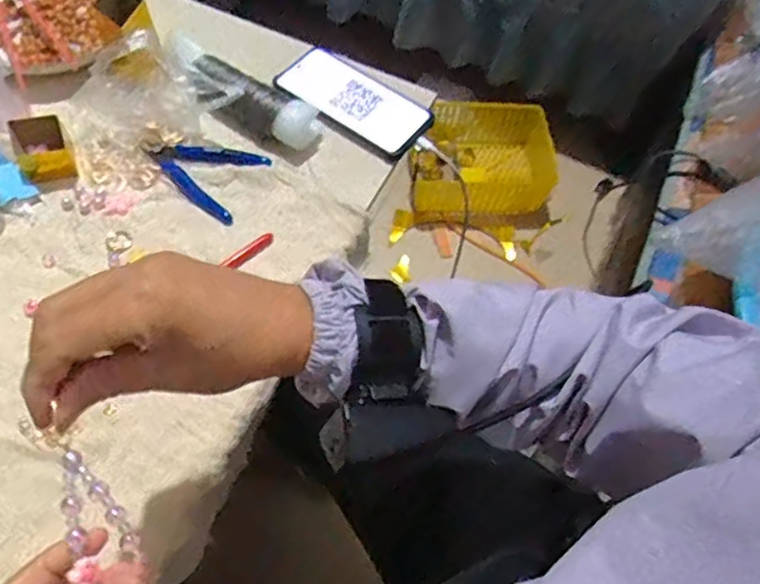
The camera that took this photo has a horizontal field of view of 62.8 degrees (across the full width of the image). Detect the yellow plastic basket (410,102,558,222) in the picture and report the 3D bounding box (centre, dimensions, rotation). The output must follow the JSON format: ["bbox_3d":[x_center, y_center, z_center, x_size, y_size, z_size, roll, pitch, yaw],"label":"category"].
[{"bbox_3d":[0.204,-0.248,1.232,0.286,0.120,0.225,1,61,-3],"label":"yellow plastic basket"}]

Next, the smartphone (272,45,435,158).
[{"bbox_3d":[-0.027,-0.200,0.640,0.162,0.011,0.075,34,65,15],"label":"smartphone"}]

